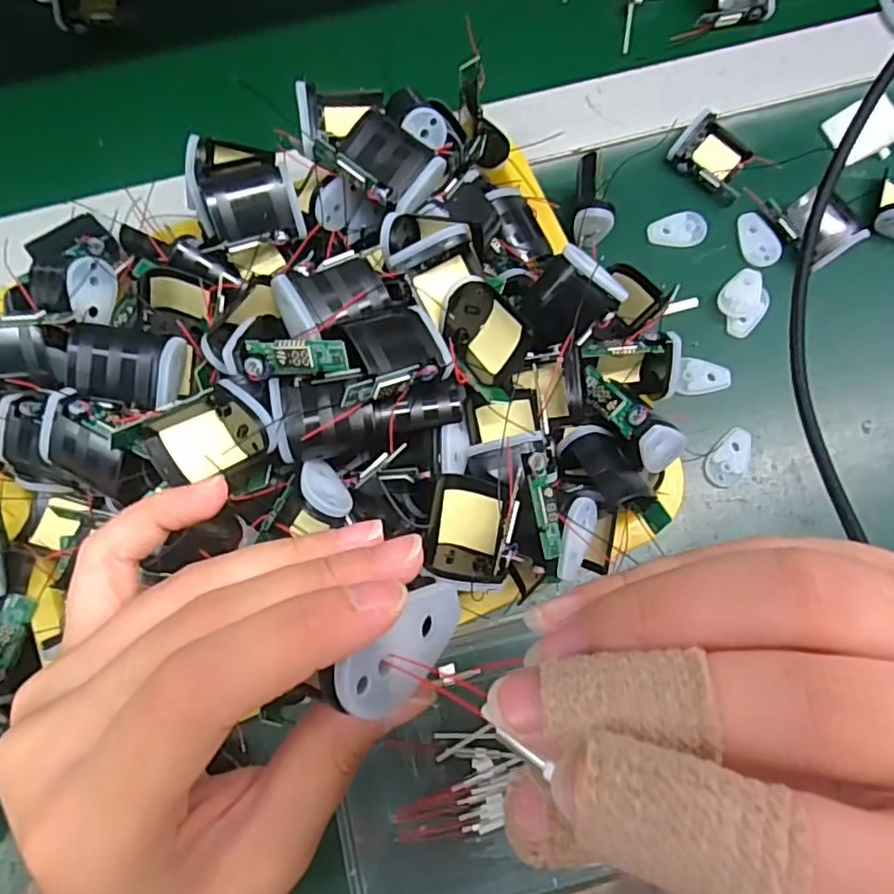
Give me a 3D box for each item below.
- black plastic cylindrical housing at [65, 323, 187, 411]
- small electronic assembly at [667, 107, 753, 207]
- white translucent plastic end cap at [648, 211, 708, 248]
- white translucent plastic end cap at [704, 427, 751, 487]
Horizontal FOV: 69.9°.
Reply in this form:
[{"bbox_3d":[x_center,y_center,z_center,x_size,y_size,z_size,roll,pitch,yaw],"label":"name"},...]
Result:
[{"bbox_3d":[-0.136,-0.031,0.277,0.041,0.036,0.030,2,77,1],"label":"black plastic cylindrical housing"},{"bbox_3d":[0.170,-0.182,0.396,0.039,0.018,0.050,-43,82,-9],"label":"small electronic assembly"},{"bbox_3d":[0.144,-0.135,0.398,0.035,0.004,0.023,-6,78,-2],"label":"white translucent plastic end cap"},{"bbox_3d":[0.162,0.007,0.363,0.023,0.005,0.035,39,80,7],"label":"white translucent plastic end cap"}]

